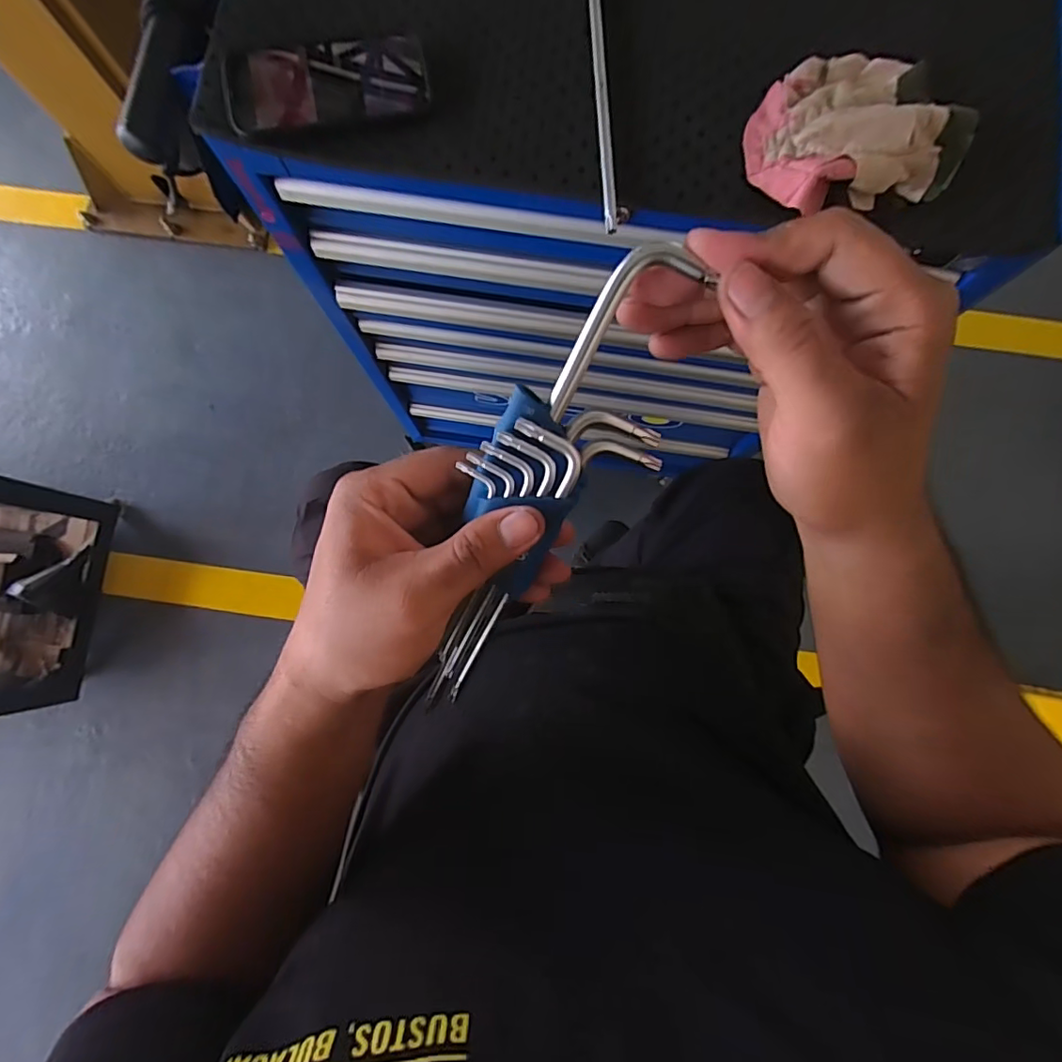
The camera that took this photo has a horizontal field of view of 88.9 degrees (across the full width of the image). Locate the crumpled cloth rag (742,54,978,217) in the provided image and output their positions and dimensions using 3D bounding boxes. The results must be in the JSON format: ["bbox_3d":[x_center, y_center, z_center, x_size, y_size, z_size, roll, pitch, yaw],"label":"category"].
[{"bbox_3d":[0.242,-0.305,0.404,0.147,0.046,0.126,-9,83,0],"label":"crumpled cloth rag"}]

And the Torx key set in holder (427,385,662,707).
[{"bbox_3d":[-0.006,0.017,0.245,0.067,0.023,0.153,23,112,4],"label":"Torx key set in holder"}]

